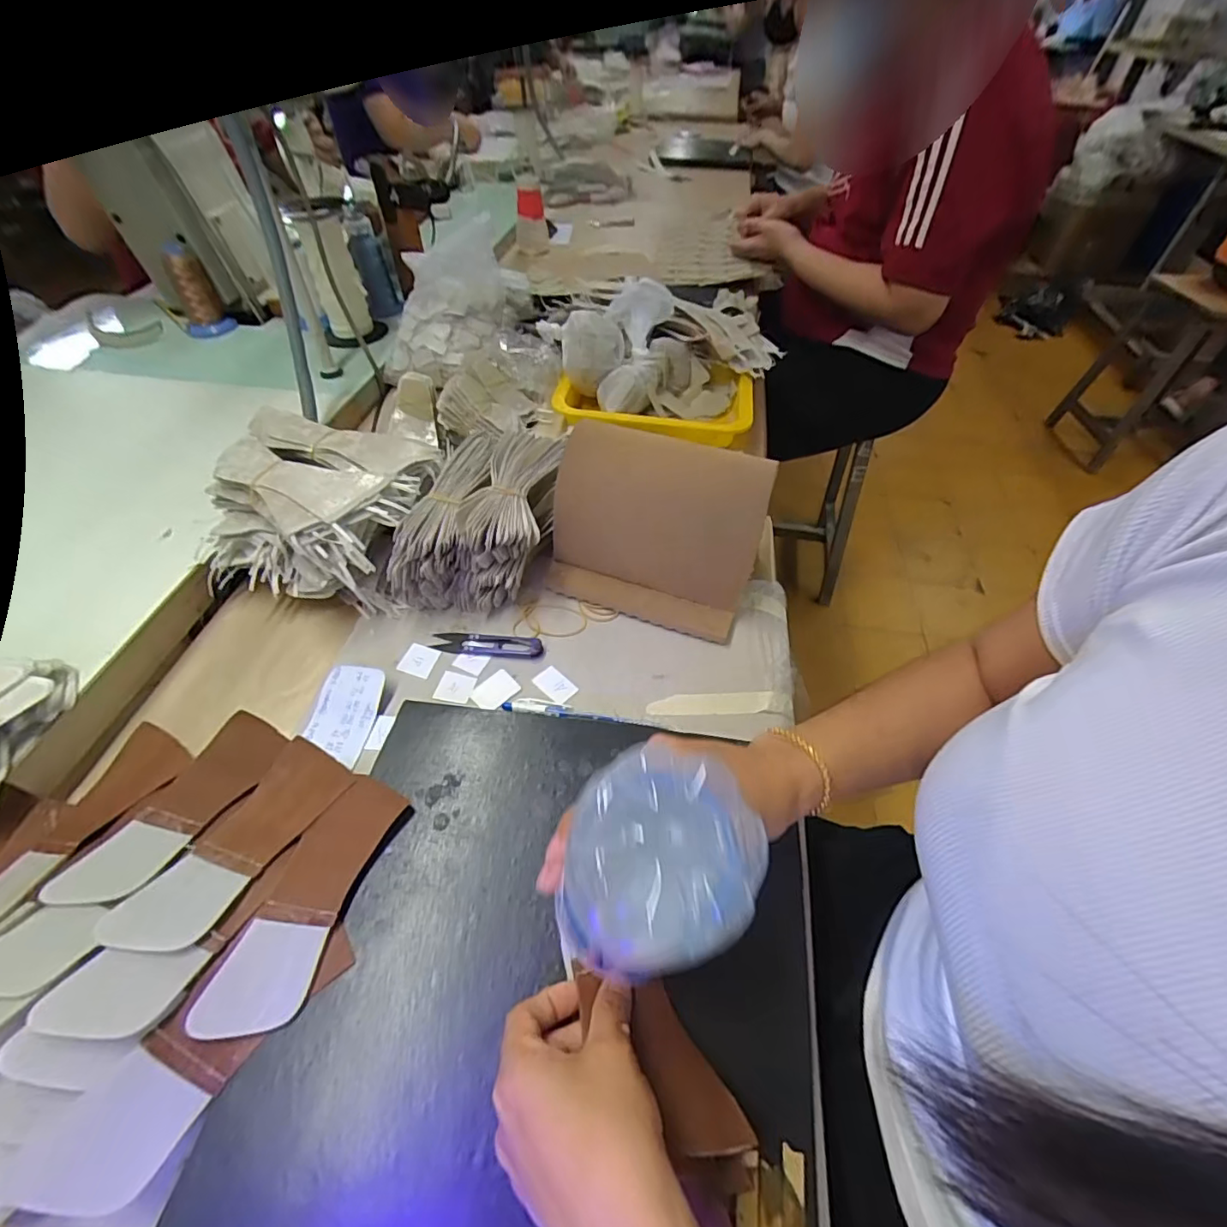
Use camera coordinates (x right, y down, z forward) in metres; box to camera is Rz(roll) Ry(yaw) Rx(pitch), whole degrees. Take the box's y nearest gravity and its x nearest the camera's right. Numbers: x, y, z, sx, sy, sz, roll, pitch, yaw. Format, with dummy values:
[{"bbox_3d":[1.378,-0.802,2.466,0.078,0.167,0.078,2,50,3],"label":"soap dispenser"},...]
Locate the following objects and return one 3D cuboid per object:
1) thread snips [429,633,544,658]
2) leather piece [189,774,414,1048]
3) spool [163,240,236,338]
[{"bbox_3d":[-0.112,0.026,0.502,0.098,0.007,0.021,6,49,4],"label":"thread snips"},{"bbox_3d":[-0.187,0.172,0.349,0.053,0.008,0.151,13,50,10],"label":"leather piece"},{"bbox_3d":[-0.606,-0.466,0.816,0.060,0.104,0.055,-27,57,-23],"label":"spool"}]

